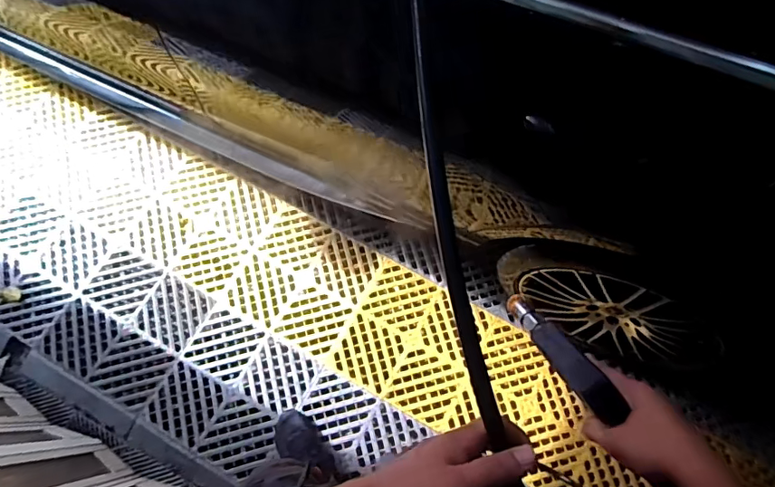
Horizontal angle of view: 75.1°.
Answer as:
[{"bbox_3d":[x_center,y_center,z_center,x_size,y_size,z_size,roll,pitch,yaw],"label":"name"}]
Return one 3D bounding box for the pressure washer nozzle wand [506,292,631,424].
[{"bbox_3d":[0.193,0.121,0.567,0.029,0.030,0.179,-25,43,-10],"label":"pressure washer nozzle wand"}]

